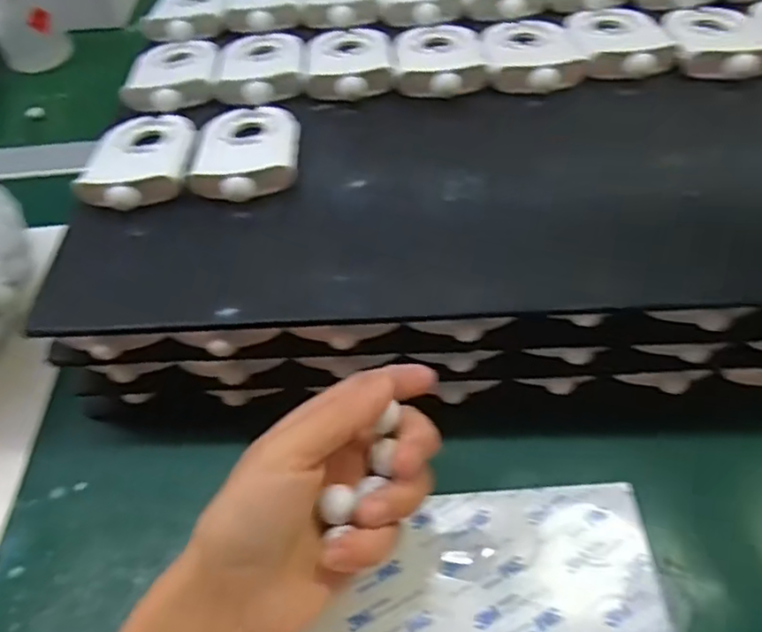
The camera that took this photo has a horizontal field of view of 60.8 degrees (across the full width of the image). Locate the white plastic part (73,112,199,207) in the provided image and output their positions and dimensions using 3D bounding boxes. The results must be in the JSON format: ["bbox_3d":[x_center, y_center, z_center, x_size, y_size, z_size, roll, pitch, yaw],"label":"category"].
[{"bbox_3d":[-0.141,-0.096,0.387,0.057,0.017,0.087,-6,50,1],"label":"white plastic part"}]

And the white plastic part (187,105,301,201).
[{"bbox_3d":[-0.080,-0.102,0.387,0.061,0.015,0.087,-6,50,0],"label":"white plastic part"}]

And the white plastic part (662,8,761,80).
[{"bbox_3d":[0.217,-0.183,0.420,0.059,0.016,0.088,3,50,8],"label":"white plastic part"}]

